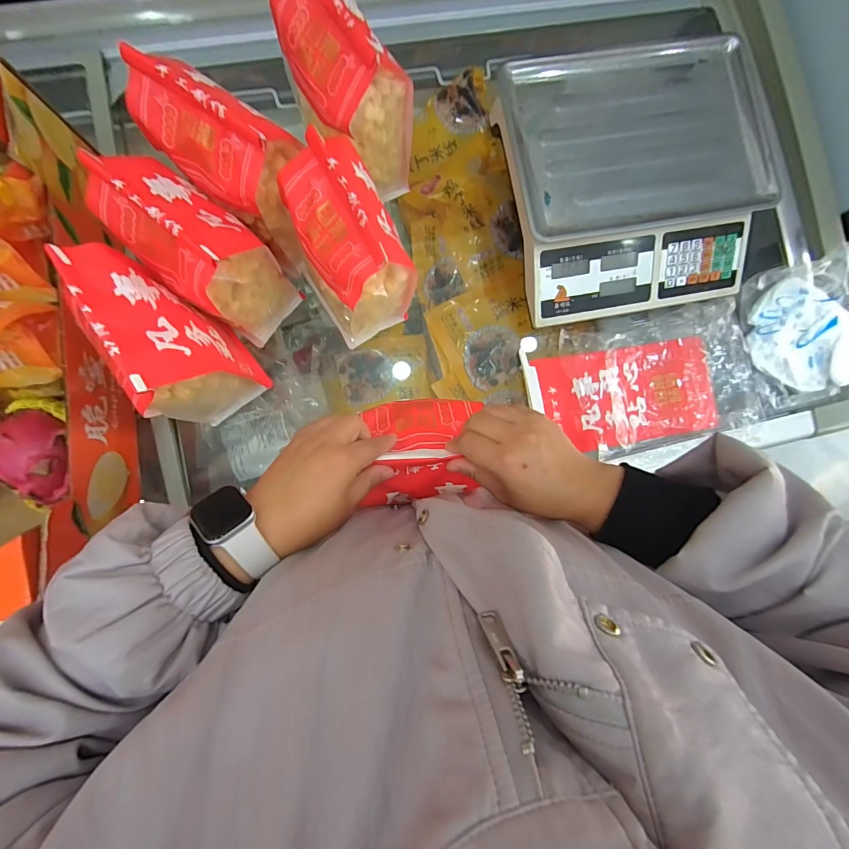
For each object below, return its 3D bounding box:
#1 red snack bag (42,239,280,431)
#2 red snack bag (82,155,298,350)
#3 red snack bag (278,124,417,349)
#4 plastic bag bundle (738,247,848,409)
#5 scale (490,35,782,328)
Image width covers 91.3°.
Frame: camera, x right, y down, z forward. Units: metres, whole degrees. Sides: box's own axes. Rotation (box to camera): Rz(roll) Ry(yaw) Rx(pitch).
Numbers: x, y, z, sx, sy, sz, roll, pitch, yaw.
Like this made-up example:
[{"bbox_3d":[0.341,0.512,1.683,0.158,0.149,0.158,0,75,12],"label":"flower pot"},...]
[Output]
[{"bbox_3d":[-0.270,-0.081,0.453,0.101,0.216,0.146,-36,88,-8],"label":"red snack bag"},{"bbox_3d":[-0.240,-0.184,0.458,0.137,0.211,0.103,33,82,-1],"label":"red snack bag"},{"bbox_3d":[-0.085,-0.194,0.478,0.096,0.218,0.139,-31,87,-8],"label":"red snack bag"},{"bbox_3d":[0.569,-0.137,0.621,0.175,0.046,0.203,-13,85,-6],"label":"plastic bag bundle"},{"bbox_3d":[0.280,-0.332,0.567,0.343,0.090,0.335,-10,85,-6],"label":"scale"}]

